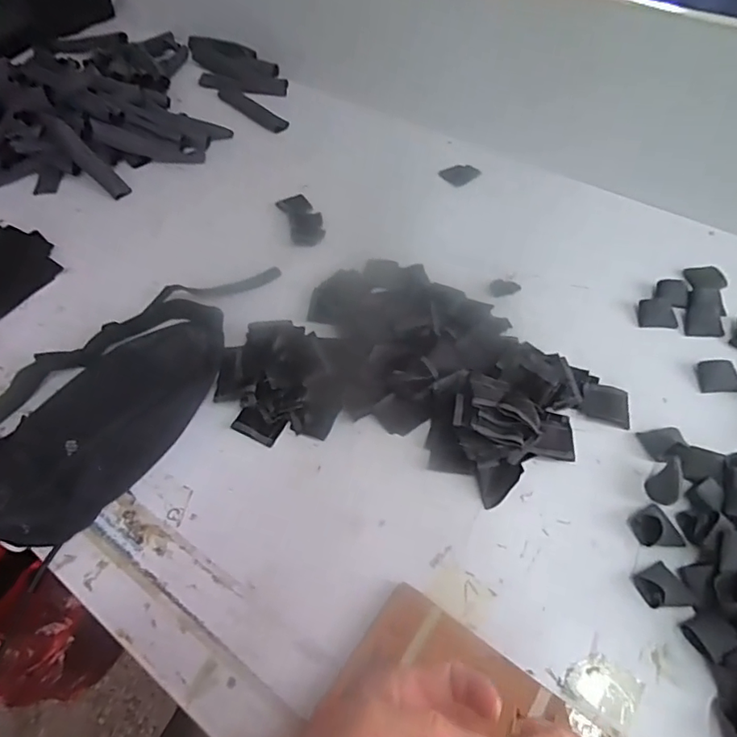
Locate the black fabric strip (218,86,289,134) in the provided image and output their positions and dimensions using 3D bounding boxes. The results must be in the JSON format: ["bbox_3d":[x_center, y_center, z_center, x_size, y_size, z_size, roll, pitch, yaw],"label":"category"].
[{"bbox_3d":[-0.223,-0.494,1.001,0.038,0.006,0.208,-37,60,-21],"label":"black fabric strip"}]

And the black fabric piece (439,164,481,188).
[{"bbox_3d":[0.151,-0.320,0.868,0.058,0.007,0.045,-34,59,-19],"label":"black fabric piece"}]

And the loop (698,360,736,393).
[{"bbox_3d":[0.397,0.008,0.597,0.042,0.012,0.038,1,54,5],"label":"loop"}]

